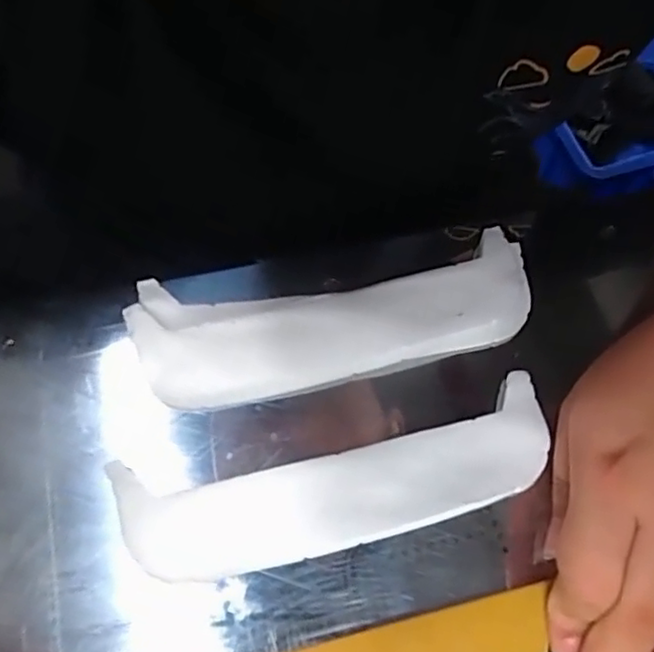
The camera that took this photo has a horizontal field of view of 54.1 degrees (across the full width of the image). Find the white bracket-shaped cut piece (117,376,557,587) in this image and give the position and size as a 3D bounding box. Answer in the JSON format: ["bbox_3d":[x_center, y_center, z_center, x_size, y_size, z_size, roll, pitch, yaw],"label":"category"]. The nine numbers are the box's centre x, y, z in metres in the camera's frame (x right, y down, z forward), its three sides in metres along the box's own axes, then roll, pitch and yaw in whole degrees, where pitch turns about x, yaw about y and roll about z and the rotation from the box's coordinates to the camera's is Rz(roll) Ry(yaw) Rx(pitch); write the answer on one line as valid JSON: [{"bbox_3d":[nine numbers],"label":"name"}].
[{"bbox_3d":[0.007,0.068,0.285,0.193,0.007,0.054,-12,66,-8],"label":"white bracket-shaped cut piece"}]

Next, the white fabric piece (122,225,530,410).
[{"bbox_3d":[0.006,-0.004,0.315,0.195,0.009,0.067,-8,65,-6],"label":"white fabric piece"}]

